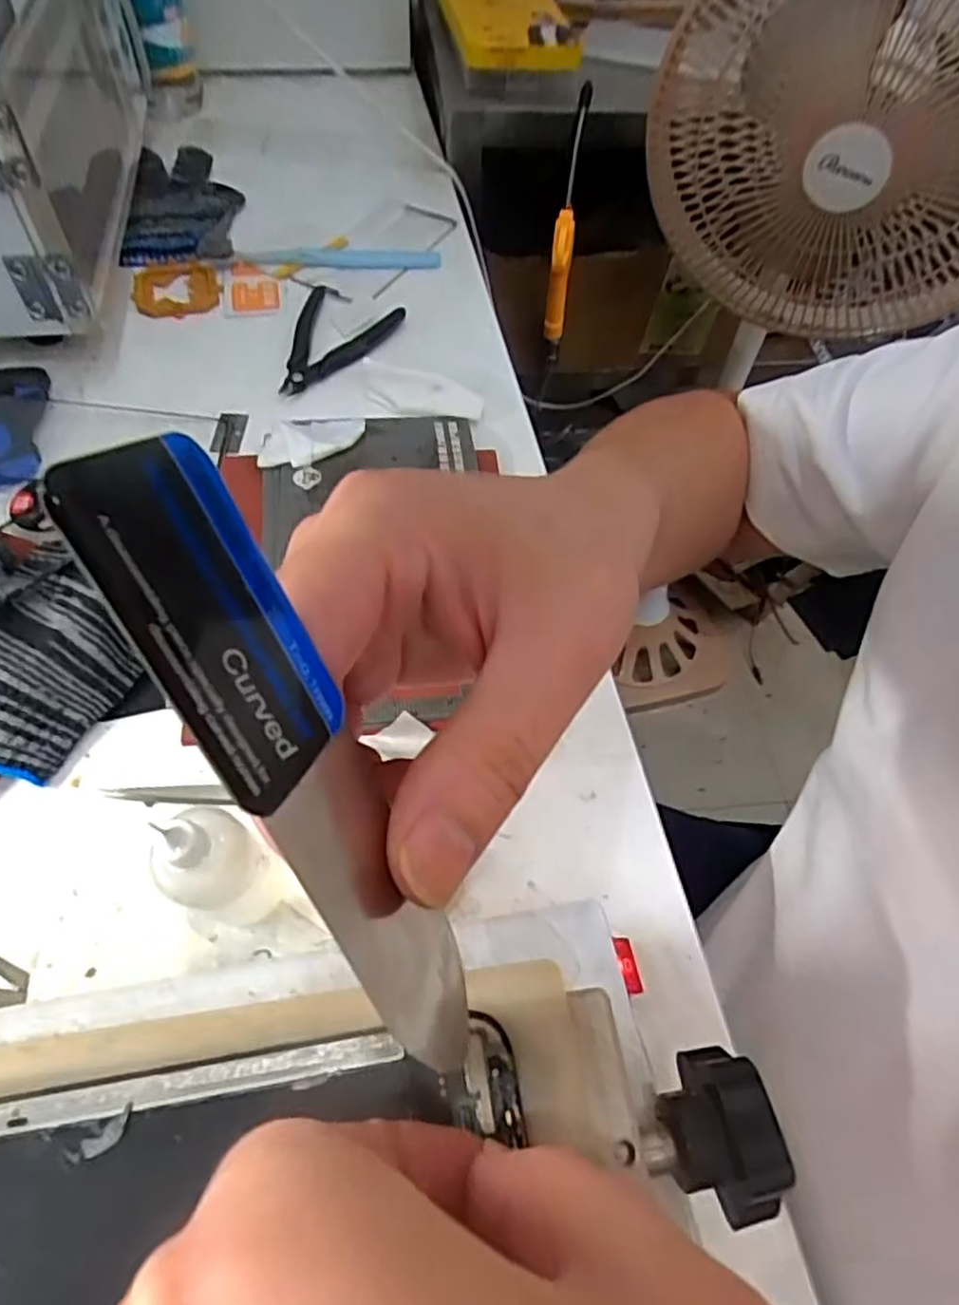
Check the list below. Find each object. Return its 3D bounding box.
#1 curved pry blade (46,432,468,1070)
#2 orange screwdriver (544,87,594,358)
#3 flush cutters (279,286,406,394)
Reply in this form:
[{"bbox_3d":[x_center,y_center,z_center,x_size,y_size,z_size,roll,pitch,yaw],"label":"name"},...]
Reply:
[{"bbox_3d":[-0.028,0.020,0.120,0.004,0.112,0.033,-17,20,23],"label":"curved pry blade"},{"bbox_3d":[0.083,-0.398,0.712,0.022,0.253,0.032,7,56,2],"label":"orange screwdriver"},{"bbox_3d":[-0.109,-0.220,0.510,0.077,0.009,0.110,21,58,11],"label":"flush cutters"}]

